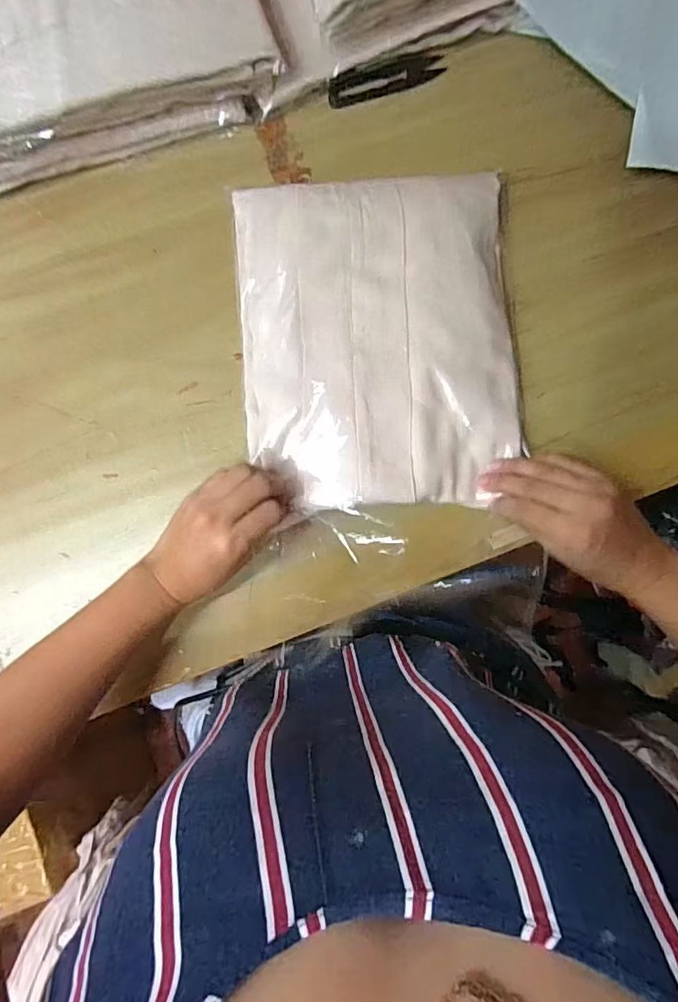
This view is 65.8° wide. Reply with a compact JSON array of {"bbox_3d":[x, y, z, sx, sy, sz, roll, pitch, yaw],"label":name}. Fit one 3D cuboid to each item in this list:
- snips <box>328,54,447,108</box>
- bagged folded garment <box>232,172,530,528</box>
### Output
[{"bbox_3d":[0.039,-0.352,0.434,0.099,0.027,0.010,-21,50,0],"label":"snips"},{"bbox_3d":[0.028,-0.122,0.395,0.203,0.020,0.248,-5,85,2],"label":"bagged folded garment"}]

